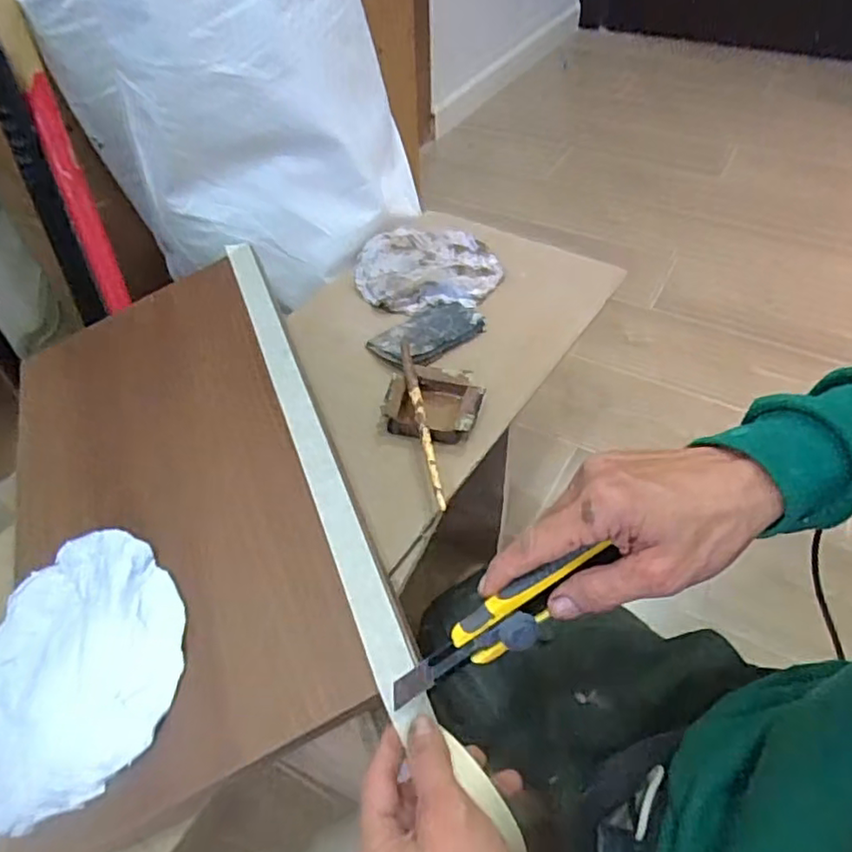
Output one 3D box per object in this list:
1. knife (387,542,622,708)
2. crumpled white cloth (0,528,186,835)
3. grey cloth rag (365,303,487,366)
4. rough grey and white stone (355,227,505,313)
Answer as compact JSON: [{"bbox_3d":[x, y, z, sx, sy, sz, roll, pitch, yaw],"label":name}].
[{"bbox_3d":[0.042,0.110,0.345,0.138,0.025,0.024,-37,52,2],"label":"knife"},{"bbox_3d":[-0.244,0.160,0.421,0.161,0.015,0.173,-30,54,-5],"label":"crumpled white cloth"},{"bbox_3d":[0.002,-0.104,0.700,0.125,0.013,0.076,-33,54,-25],"label":"grey cloth rag"},{"bbox_3d":[0.001,-0.197,0.784,0.172,0.025,0.154,-7,48,-4],"label":"rough grey and white stone"}]

